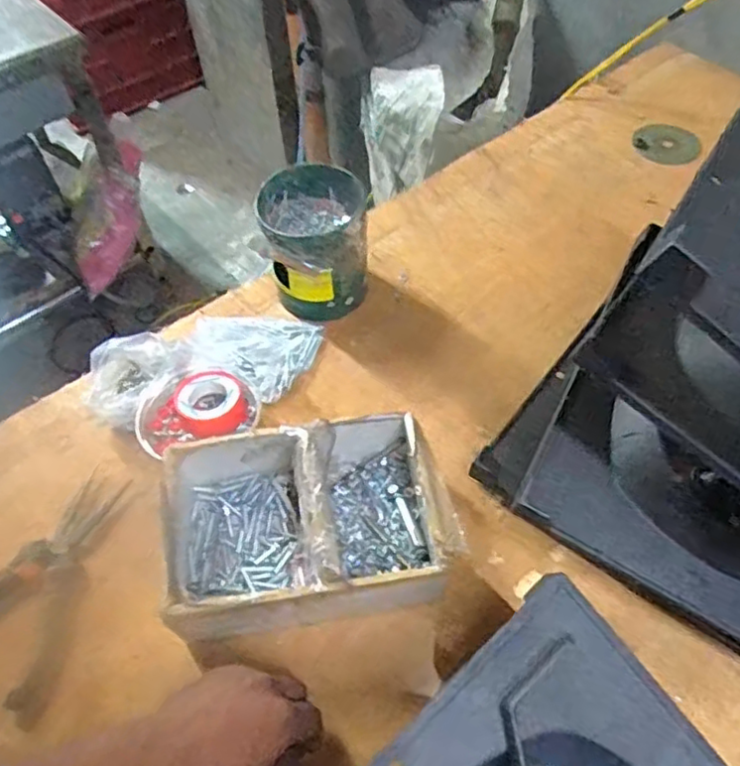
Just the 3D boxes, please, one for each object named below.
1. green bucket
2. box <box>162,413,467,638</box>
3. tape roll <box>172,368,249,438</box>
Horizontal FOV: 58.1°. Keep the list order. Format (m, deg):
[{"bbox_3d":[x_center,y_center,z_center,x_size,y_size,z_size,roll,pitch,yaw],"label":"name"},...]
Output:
[{"bbox_3d":[-0.058,-0.147,0.724,0.107,0.123,0.116,-3,55,1],"label":"green bucket"},{"bbox_3d":[-0.053,0.111,0.557,0.223,0.083,0.154,-11,55,-5],"label":"box"},{"bbox_3d":[-0.157,0.021,0.653,0.064,0.028,0.076,-29,59,-17],"label":"tape roll"}]

